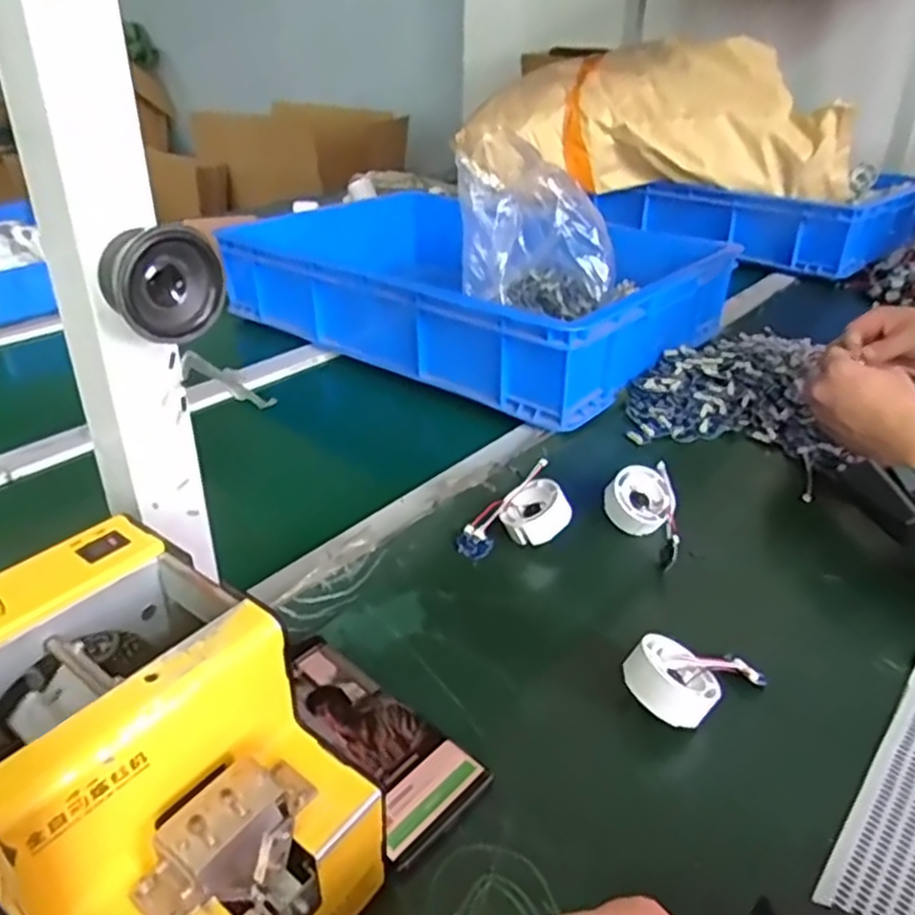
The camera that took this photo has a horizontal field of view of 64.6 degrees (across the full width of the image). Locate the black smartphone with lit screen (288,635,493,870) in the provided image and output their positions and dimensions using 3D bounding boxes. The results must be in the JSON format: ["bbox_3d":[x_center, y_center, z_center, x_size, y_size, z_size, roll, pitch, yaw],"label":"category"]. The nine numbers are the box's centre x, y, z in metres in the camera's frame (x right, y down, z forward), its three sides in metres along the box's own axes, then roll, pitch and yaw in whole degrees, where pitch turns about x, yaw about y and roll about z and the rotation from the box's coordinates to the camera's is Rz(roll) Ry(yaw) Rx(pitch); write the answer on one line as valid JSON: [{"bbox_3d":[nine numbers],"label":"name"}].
[{"bbox_3d":[-0.059,0.163,0.427,0.152,0.014,0.067,27,39,35],"label":"black smartphone with lit screen"}]

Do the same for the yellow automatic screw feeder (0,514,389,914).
[{"bbox_3d":[-0.135,0.143,0.318,0.172,0.152,0.118,22,37,31],"label":"yellow automatic screw feeder"}]

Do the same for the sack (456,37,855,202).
[{"bbox_3d":[0.358,-0.648,1.369,0.680,0.217,0.335,3,31,3],"label":"sack"}]

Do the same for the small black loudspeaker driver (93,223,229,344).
[{"bbox_3d":[-0.140,-0.085,0.344,0.052,0.049,0.030,-23,39,-35],"label":"small black loudspeaker driver"}]

